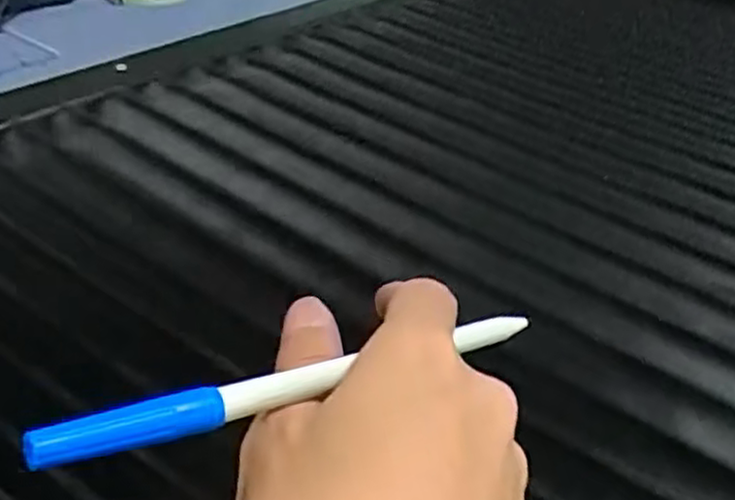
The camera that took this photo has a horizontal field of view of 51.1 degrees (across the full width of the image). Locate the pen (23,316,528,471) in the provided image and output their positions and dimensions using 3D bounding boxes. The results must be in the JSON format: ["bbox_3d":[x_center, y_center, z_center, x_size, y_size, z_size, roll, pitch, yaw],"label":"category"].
[{"bbox_3d":[-0.011,0.037,0.225,0.169,0.009,0.008,-8,35,-40],"label":"pen"}]

